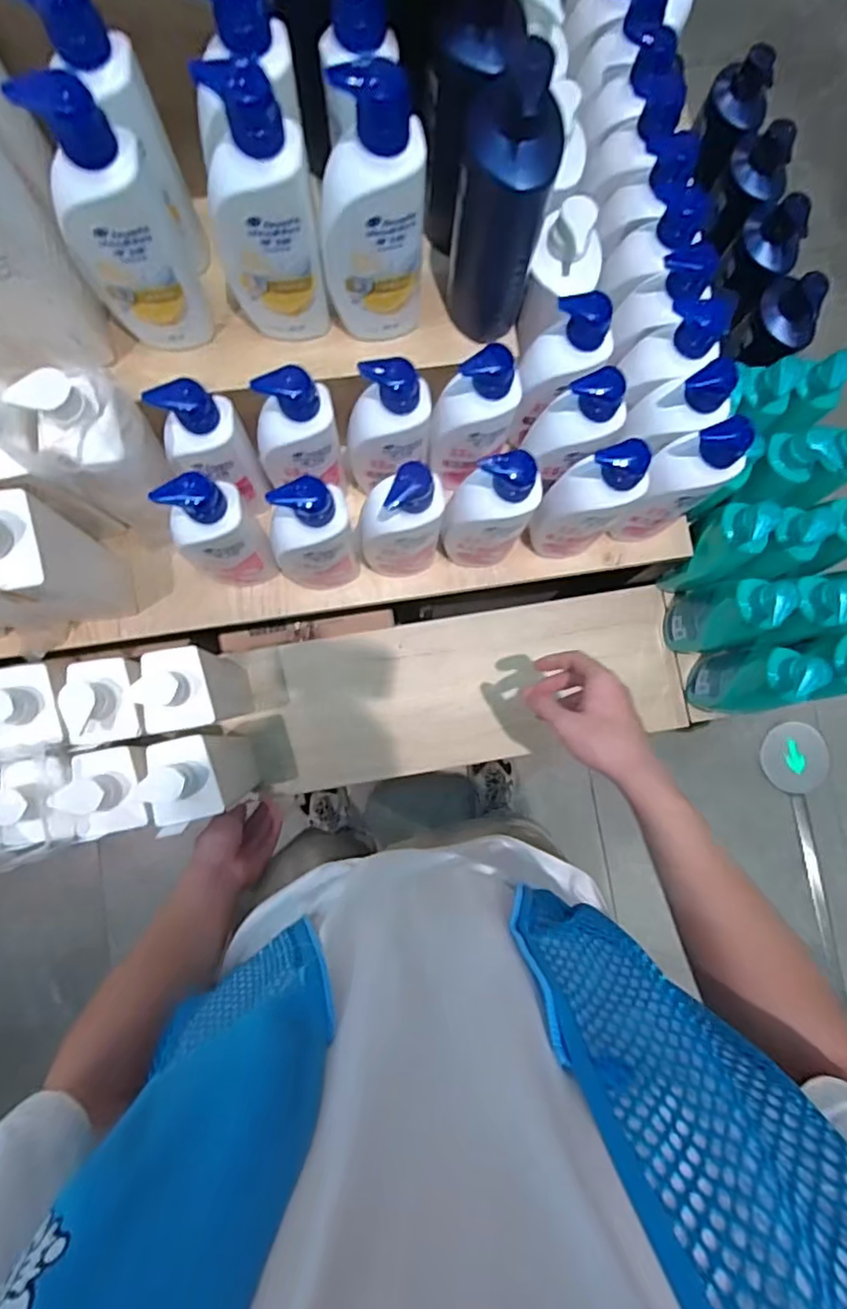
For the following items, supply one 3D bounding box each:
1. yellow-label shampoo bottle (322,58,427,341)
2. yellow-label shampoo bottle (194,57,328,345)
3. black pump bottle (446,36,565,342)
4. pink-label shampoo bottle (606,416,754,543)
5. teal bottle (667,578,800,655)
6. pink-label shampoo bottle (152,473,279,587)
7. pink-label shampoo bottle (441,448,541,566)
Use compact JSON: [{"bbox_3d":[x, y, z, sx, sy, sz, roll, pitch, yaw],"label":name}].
[{"bbox_3d":[-0.039,-0.345,0.491,0.077,0.216,0.068,2,84,-2],"label":"yellow-label shampoo bottle"},{"bbox_3d":[-0.118,-0.330,0.484,0.068,0.203,0.054,14,83,0],"label":"yellow-label shampoo bottle"},{"bbox_3d":[0.060,-0.344,0.486,0.068,0.221,0.062,4,84,-2],"label":"black pump bottle"},{"bbox_3d":[0.245,-0.168,0.623,0.076,0.190,0.053,-9,84,-3],"label":"pink-label shampoo bottle"},{"bbox_3d":[0.359,-0.049,0.744,0.064,0.221,0.081,-19,85,-4],"label":"teal bottle"},{"bbox_3d":[-0.191,-0.113,0.604,0.074,0.219,0.045,-14,84,-3],"label":"pink-label shampoo bottle"},{"bbox_3d":[0.063,-0.135,0.613,0.077,0.201,0.044,-2,84,-2],"label":"pink-label shampoo bottle"}]

